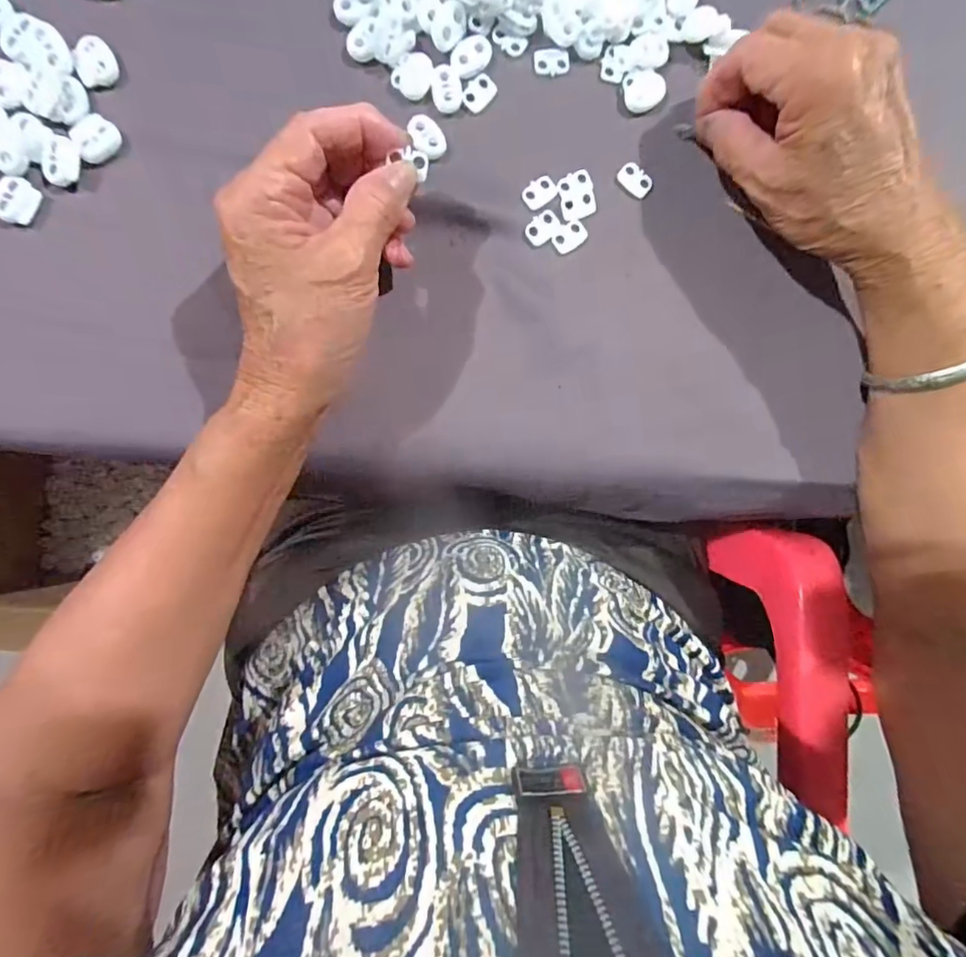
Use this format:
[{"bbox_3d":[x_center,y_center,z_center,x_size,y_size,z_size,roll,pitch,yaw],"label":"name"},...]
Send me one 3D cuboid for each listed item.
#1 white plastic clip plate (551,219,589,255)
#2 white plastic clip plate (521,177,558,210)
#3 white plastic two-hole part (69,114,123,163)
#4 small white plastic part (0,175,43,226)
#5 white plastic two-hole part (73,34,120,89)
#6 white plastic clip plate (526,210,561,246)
[{"bbox_3d":[0.047,-0.128,0.276,0.020,0.004,0.013,-35,94,-3],"label":"white plastic clip plate"},{"bbox_3d":[0.030,-0.151,0.274,0.019,0.004,0.014,-30,94,-3],"label":"white plastic clip plate"},{"bbox_3d":[-0.192,-0.169,0.258,0.021,0.004,0.020,-42,94,-2],"label":"white plastic two-hole part"},{"bbox_3d":[-0.228,-0.136,0.254,0.018,0.004,0.021,29,90,-5],"label":"small white plastic part"},{"bbox_3d":[-0.190,-0.204,0.256,0.019,0.006,0.020,0,92,-4],"label":"white plastic two-hole part"},{"bbox_3d":[0.031,-0.132,0.274,0.018,0.004,0.013,-36,94,-2],"label":"white plastic clip plate"}]

